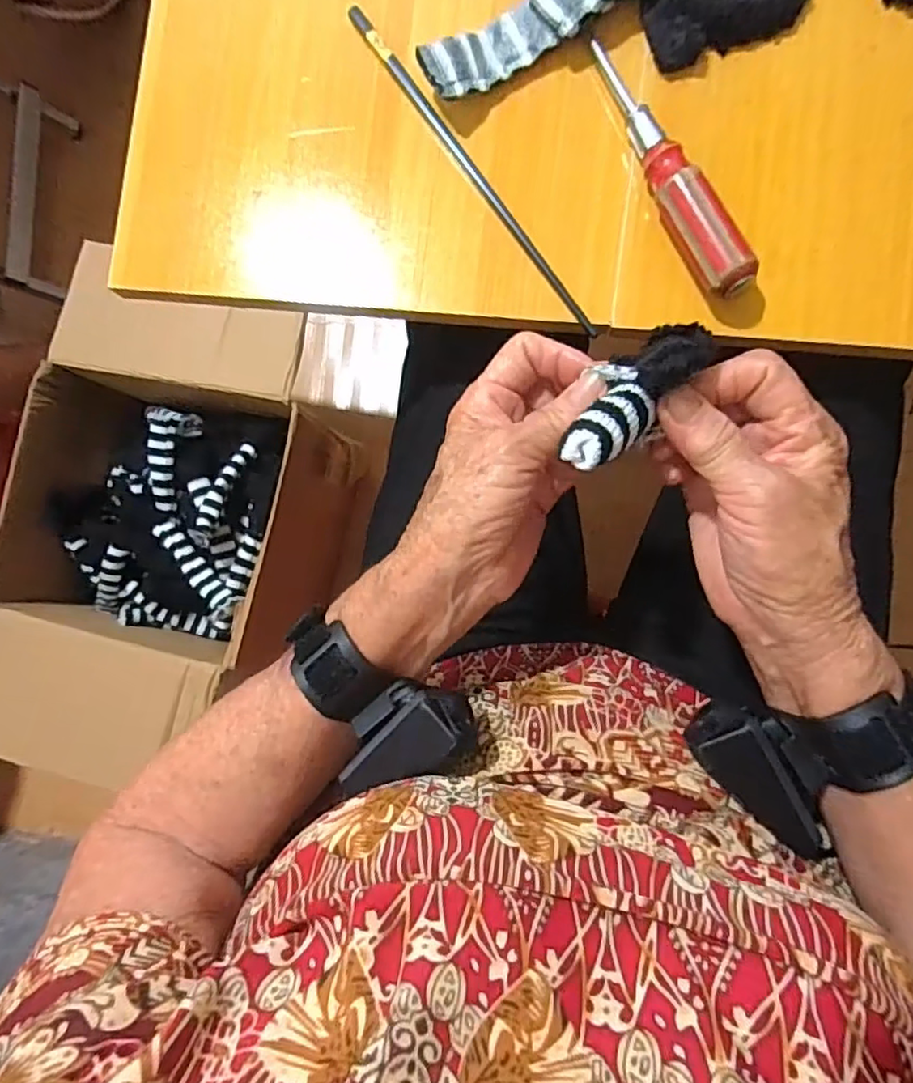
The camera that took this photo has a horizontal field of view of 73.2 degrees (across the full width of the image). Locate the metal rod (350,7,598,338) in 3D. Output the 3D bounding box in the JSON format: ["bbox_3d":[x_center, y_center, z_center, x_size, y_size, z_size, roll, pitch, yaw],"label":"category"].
[{"bbox_3d":[0.008,-0.207,0.340,0.007,0.009,0.233,-35,83,4],"label":"metal rod"}]

